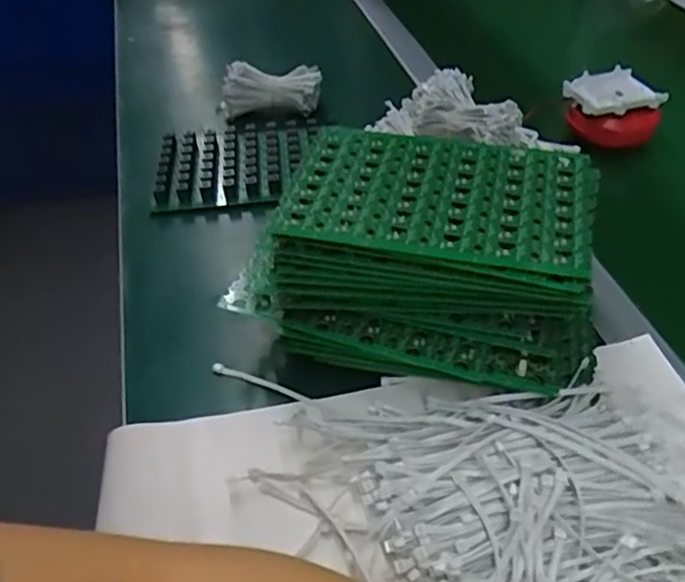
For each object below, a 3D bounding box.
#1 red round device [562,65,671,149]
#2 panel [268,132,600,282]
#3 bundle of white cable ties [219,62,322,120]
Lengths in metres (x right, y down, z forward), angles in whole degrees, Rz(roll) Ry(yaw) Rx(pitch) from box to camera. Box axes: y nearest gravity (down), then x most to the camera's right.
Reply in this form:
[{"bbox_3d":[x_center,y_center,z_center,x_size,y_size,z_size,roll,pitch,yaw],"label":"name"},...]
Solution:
[{"bbox_3d":[0.270,-0.183,0.649,0.084,0.045,0.070,-16,47,-13],"label":"red round device"},{"bbox_3d":[0.060,-0.061,0.395,0.182,0.007,0.119,11,48,12],"label":"panel"},{"bbox_3d":[-0.075,-0.209,0.672,0.096,0.042,0.047,10,47,12],"label":"bundle of white cable ties"}]

